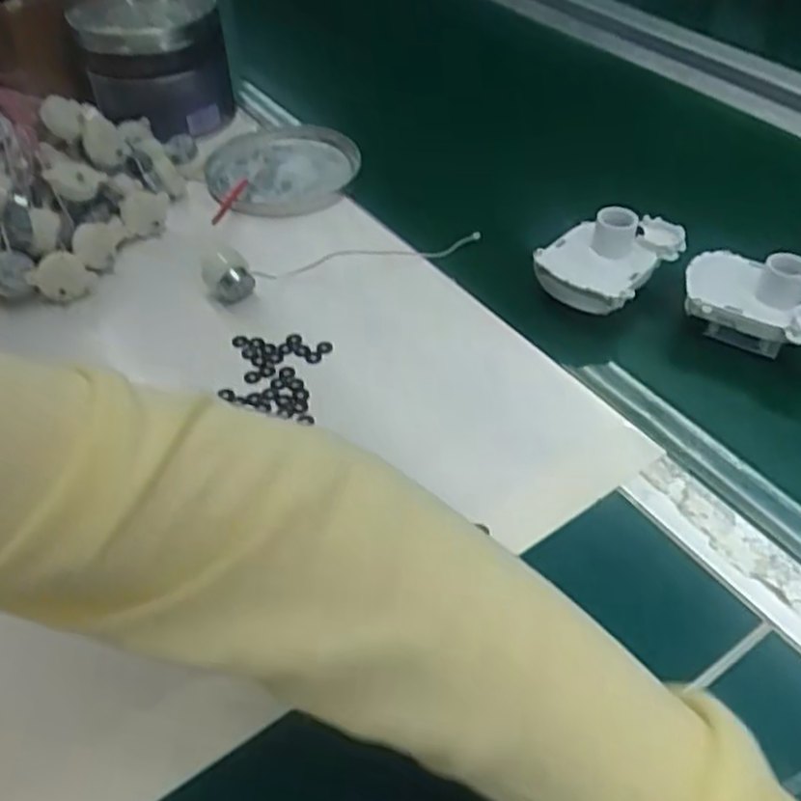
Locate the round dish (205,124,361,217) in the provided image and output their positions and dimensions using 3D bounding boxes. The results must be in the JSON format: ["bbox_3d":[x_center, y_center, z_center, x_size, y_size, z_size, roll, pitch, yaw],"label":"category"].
[{"bbox_3d":[-0.099,-0.203,0.650,0.122,0.027,0.134,-1,45,1],"label":"round dish"}]

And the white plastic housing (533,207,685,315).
[{"bbox_3d":[0.153,-0.111,0.532,0.070,0.046,0.115,35,55,30],"label":"white plastic housing"}]

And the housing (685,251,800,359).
[{"bbox_3d":[0.241,-0.065,0.496,0.102,0.058,0.061,26,51,24],"label":"housing"}]

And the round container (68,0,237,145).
[{"bbox_3d":[-0.219,-0.308,0.677,0.120,0.099,0.113,-10,47,-12],"label":"round container"}]

